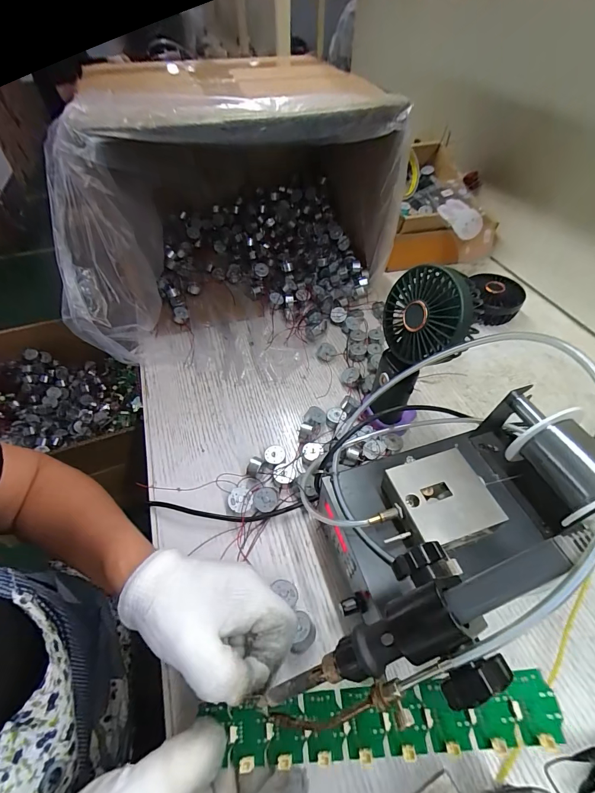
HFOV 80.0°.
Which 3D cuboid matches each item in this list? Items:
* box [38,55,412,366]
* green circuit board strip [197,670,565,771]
[{"bbox_3d":[-0.106,-0.278,0.517,0.435,0.276,0.295,-18,51,-14],"label":"box"},{"bbox_3d":[0.041,0.178,0.194,0.185,0.007,0.031,-13,49,9],"label":"green circuit board strip"}]

